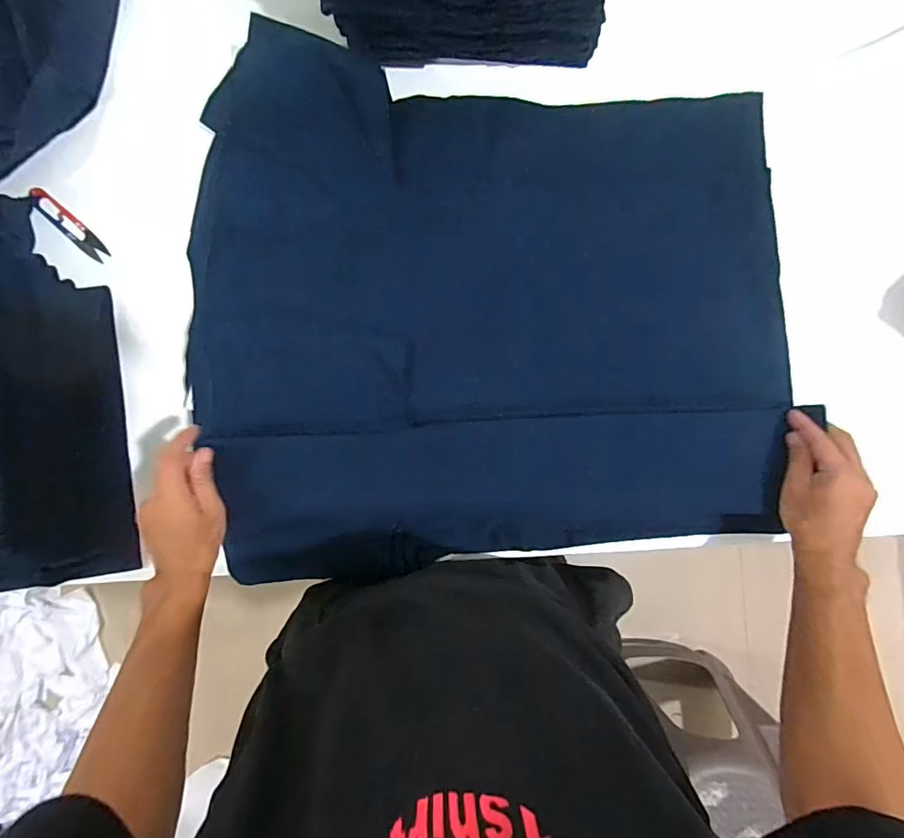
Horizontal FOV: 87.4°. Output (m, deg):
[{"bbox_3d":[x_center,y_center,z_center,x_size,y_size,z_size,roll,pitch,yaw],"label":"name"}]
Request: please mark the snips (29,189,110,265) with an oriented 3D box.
[{"bbox_3d":[-0.457,-0.230,0.565,0.112,0.015,0.024,42,89,1],"label":"snips"}]

